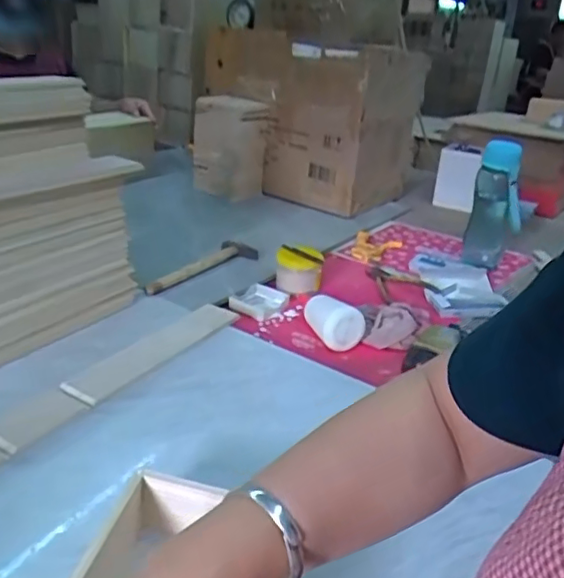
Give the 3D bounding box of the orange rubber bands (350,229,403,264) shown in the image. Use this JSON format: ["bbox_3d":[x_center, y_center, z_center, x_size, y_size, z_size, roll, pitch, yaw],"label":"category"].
[{"bbox_3d":[0.188,-0.090,1.207,0.088,0.017,0.150,15,26,21],"label":"orange rubber bands"}]

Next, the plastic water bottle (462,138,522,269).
[{"bbox_3d":[0.405,-0.157,1.114,0.087,0.234,0.062,13,26,18],"label":"plastic water bottle"}]

